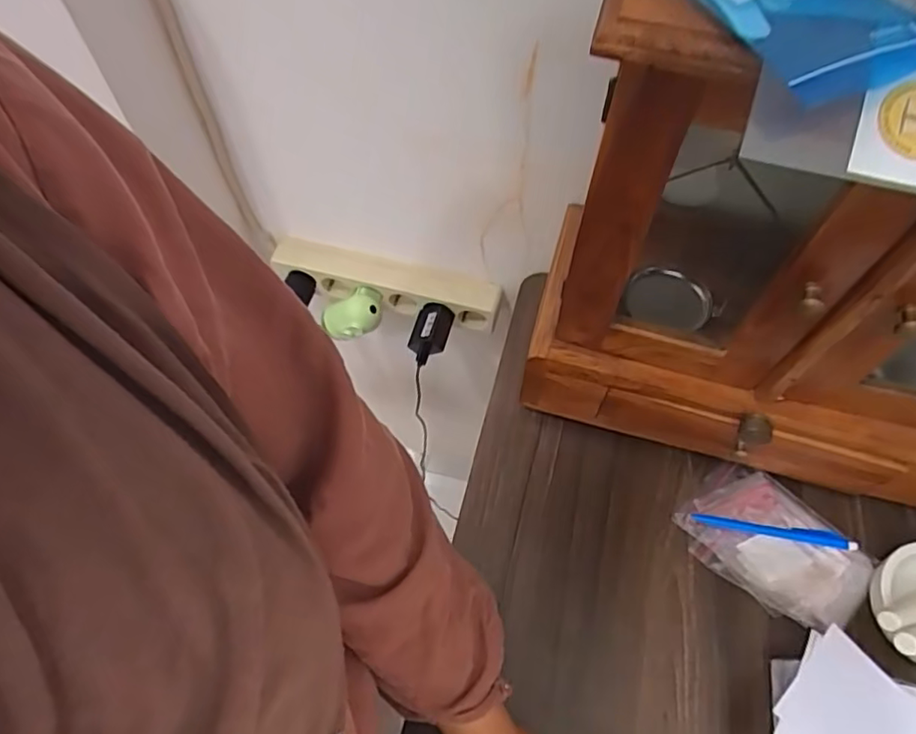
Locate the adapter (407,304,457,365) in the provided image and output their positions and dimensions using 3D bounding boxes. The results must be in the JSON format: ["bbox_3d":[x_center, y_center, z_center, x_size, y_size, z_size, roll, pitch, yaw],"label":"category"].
[{"bbox_3d":[-0.033,-0.041,0.726,0.041,0.036,0.070,18,60,10],"label":"adapter"}]

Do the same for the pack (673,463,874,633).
[{"bbox_3d":[0.274,0.155,0.524,0.107,0.019,0.144,-39,67,-21],"label":"pack"}]

